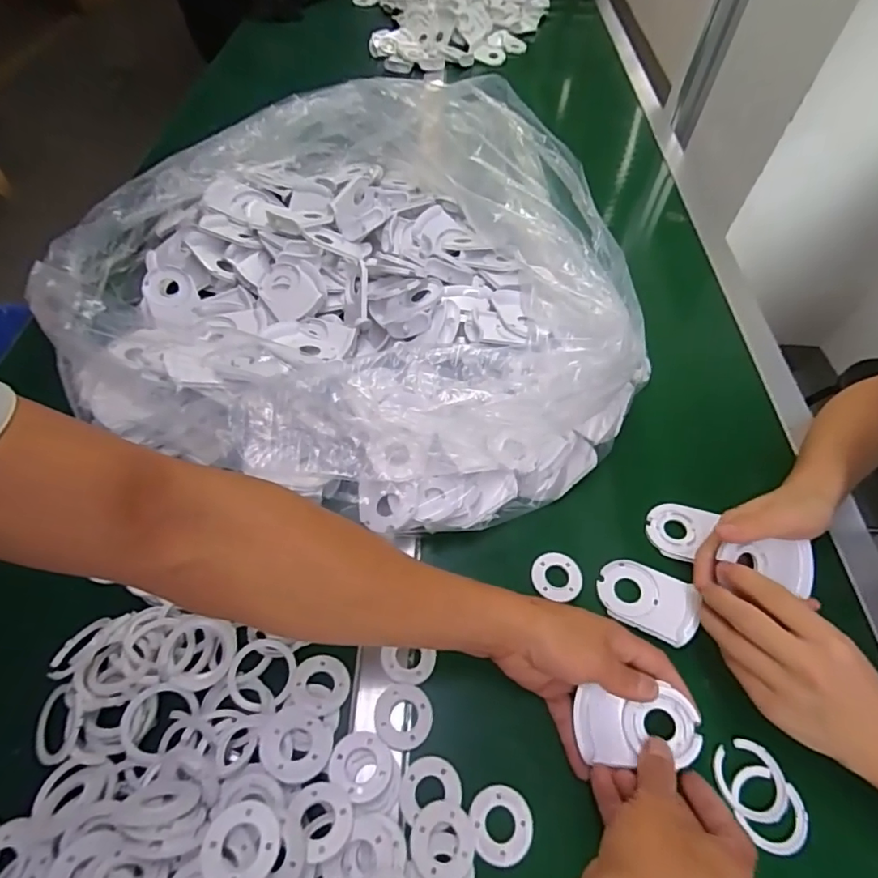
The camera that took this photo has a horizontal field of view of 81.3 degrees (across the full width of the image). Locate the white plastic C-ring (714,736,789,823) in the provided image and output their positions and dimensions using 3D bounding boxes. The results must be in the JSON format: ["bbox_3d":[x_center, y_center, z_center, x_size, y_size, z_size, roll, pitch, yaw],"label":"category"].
[{"bbox_3d":[0.230,0.251,0.377,0.050,0.004,0.050,1,55,-2],"label":"white plastic C-ring"}]

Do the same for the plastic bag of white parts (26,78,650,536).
[{"bbox_3d":[-0.094,-0.235,0.612,0.648,0.127,0.607,17,56,9],"label":"plastic bag of white parts"}]

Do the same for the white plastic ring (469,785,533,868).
[{"bbox_3d":[0.044,0.270,0.358,0.042,0.004,0.044,1,55,-2],"label":"white plastic ring"}]

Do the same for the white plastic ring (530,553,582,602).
[{"bbox_3d":[0.106,0.123,0.462,0.044,0.007,0.041,1,55,-2],"label":"white plastic ring"}]

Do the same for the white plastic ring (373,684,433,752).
[{"bbox_3d":[-0.027,0.212,0.390,0.043,0.006,0.042,1,55,-2],"label":"white plastic ring"}]

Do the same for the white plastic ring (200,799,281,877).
[{"bbox_3d":[-0.119,0.244,0.306,0.043,0.010,0.042,1,55,-2],"label":"white plastic ring"}]

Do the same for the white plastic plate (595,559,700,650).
[{"bbox_3d":[0.183,0.140,0.451,0.078,0.017,0.060,26,58,15],"label":"white plastic plate"}]

